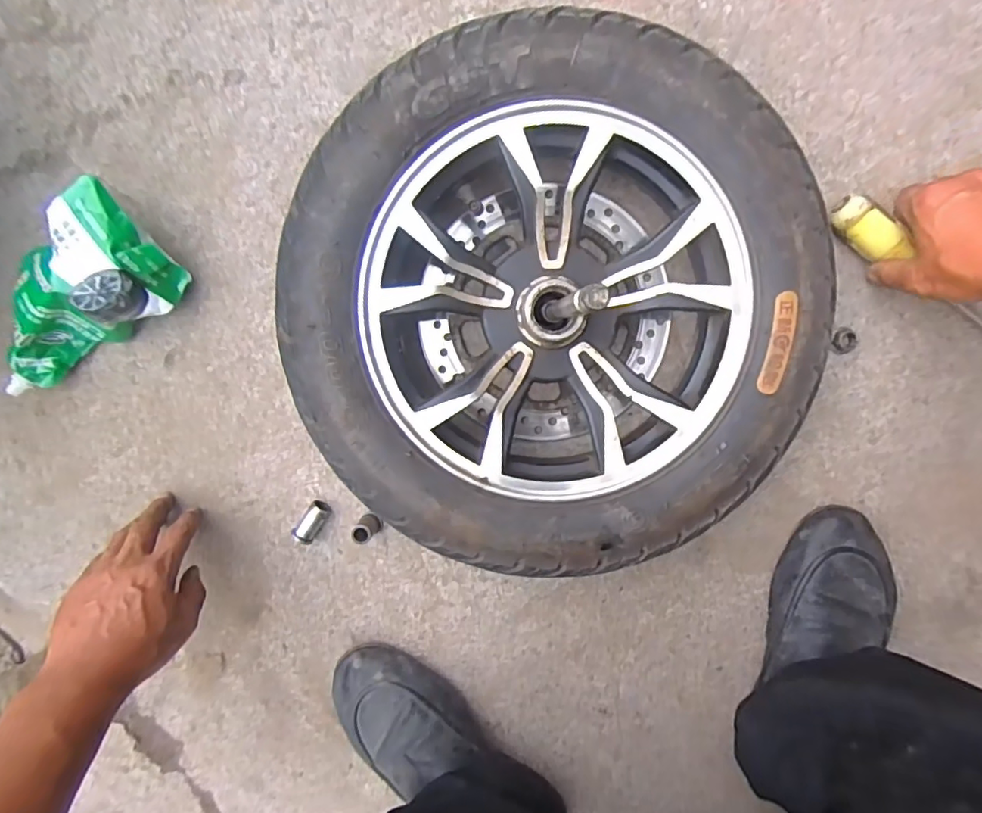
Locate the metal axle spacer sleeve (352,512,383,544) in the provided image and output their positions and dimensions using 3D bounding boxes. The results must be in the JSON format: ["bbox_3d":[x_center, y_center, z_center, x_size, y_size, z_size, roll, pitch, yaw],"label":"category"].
[{"bbox_3d":[-0.114,0.113,0.489,0.021,0.035,0.017,38,97,-3],"label":"metal axle spacer sleeve"}]

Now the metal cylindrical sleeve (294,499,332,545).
[{"bbox_3d":[-0.166,0.108,0.503,0.020,0.018,0.041,37,97,-3],"label":"metal cylindrical sleeve"}]

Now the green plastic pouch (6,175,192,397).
[{"bbox_3d":[-0.362,-0.093,0.459,0.187,0.064,0.104,-31,95,6],"label":"green plastic pouch"}]

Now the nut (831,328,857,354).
[{"bbox_3d":[0.304,-0.056,0.465,0.019,0.008,0.022,26,98,-1],"label":"nut"}]

